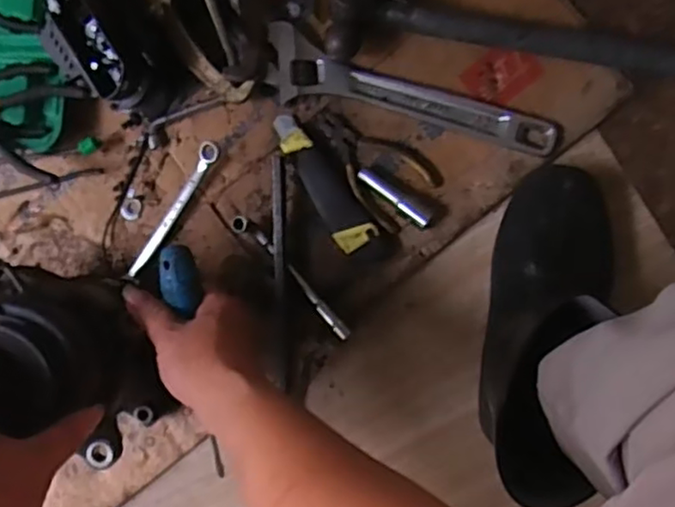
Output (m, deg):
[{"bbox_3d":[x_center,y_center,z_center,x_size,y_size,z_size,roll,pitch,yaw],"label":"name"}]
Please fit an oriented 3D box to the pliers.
[{"bbox_3d":[0.030,-0.086,0.600,0.068,0.010,0.124,-44,83,3],"label":"pliers"}]

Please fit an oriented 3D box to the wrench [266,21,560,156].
[{"bbox_3d":[0.063,-0.142,0.596,0.270,0.016,0.065,18,90,8],"label":"wrench"}]

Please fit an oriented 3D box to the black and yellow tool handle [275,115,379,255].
[{"bbox_3d":[-0.016,-0.068,0.604,0.036,0.017,0.143,-33,84,5],"label":"black and yellow tool handle"}]

